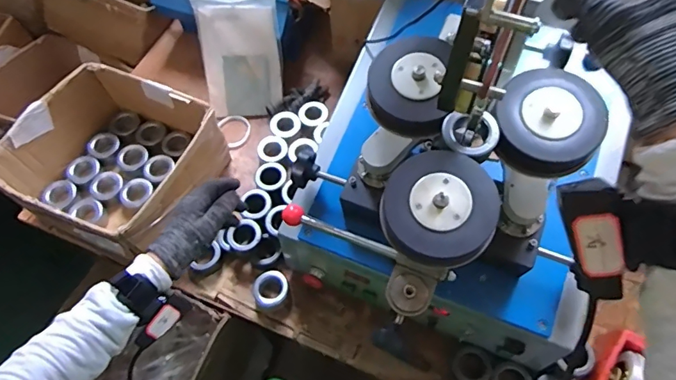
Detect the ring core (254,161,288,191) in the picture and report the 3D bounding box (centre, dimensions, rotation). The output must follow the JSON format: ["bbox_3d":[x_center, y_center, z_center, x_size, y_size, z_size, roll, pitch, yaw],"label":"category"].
[{"bbox_3d":[-0.142,-0.028,0.991,0.067,0.022,0.076,-25,64,-10],"label":"ring core"}]

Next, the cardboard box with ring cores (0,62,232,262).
[{"bbox_3d":[-0.452,-0.051,0.963,0.332,0.180,0.327,22,65,13],"label":"cardboard box with ring cores"}]

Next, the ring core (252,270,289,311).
[{"bbox_3d":[-0.134,0.197,0.913,0.071,0.042,0.065,-24,67,-26],"label":"ring core"}]

